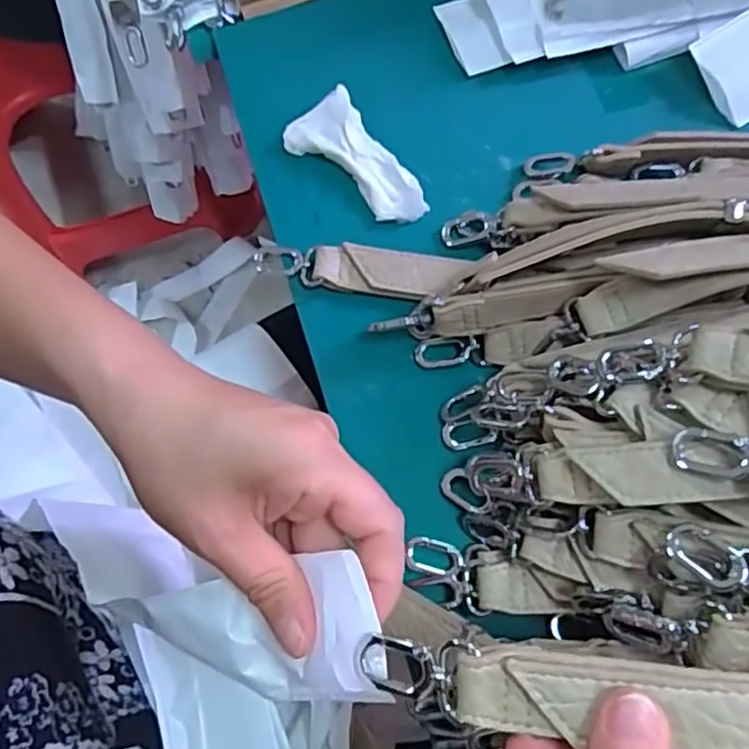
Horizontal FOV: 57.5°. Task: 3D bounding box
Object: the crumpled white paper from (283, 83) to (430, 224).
[{"bbox_3d":[-0.011,-0.122,0.397,0.044,0.011,0.094,-35,75,-10],"label":"crumpled white paper"}]

